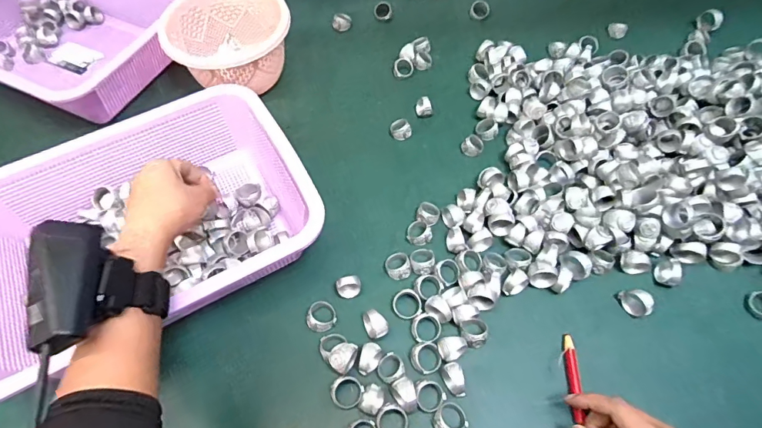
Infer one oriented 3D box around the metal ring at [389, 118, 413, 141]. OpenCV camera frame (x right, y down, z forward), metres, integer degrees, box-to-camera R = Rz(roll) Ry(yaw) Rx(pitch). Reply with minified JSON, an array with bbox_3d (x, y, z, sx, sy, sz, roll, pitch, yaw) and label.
[{"bbox_3d":[0.024,-0.102,0.535,0.021,0.020,0.024,-22,62,-11],"label":"metal ring"}]

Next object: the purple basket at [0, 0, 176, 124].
[{"bbox_3d":[-0.416,-0.234,0.574,0.288,0.084,0.214,24,63,14],"label":"purple basket"}]

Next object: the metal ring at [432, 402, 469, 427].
[{"bbox_3d":[0.058,0.173,0.368,0.030,0.017,0.025,-20,62,-10],"label":"metal ring"}]

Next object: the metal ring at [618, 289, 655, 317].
[{"bbox_3d":[0.242,0.084,0.414,0.013,0.028,0.027,-20,62,-10],"label":"metal ring"}]

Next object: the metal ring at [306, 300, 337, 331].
[{"bbox_3d":[-0.056,0.096,0.412,0.026,0.013,0.028,0,60,1],"label":"metal ring"}]

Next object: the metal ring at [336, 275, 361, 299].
[{"bbox_3d":[-0.031,0.072,0.427,0.023,0.017,0.017,-7,60,-3],"label":"metal ring"}]

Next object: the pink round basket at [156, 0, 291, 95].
[{"bbox_3d":[-0.186,-0.211,0.548,0.129,0.094,0.127,0,60,1],"label":"pink round basket"}]

